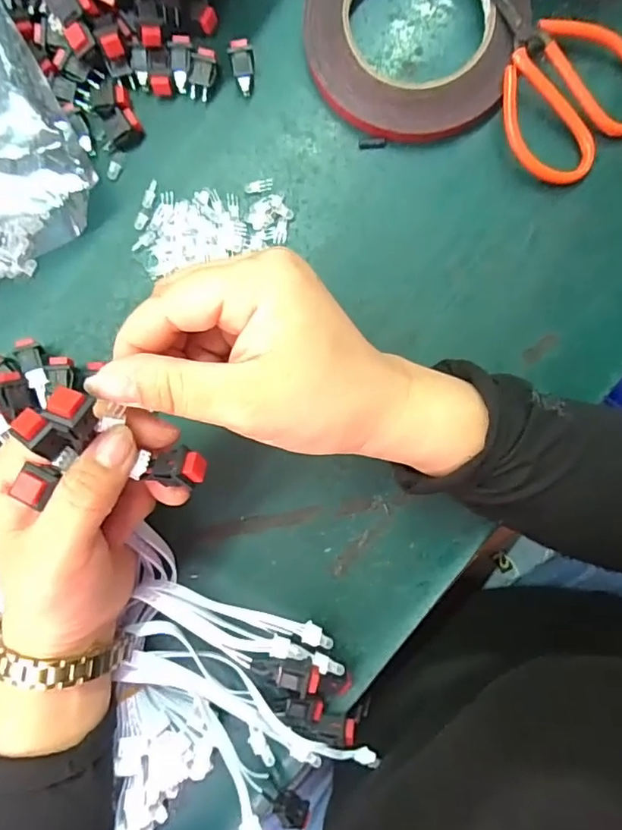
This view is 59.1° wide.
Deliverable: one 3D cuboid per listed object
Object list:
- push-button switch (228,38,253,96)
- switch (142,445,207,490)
[{"bbox_3d":[-0.038,-0.191,0.301,0.012,0.010,0.027,-6,108,0],"label":"push-button switch"},{"bbox_3d":[-0.052,0.020,0.215,0.021,0.009,0.015,13,89,0],"label":"switch"}]

